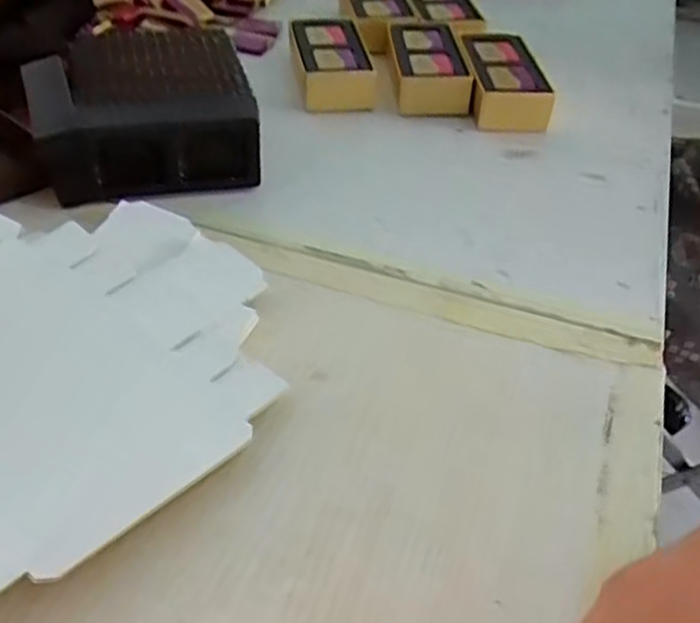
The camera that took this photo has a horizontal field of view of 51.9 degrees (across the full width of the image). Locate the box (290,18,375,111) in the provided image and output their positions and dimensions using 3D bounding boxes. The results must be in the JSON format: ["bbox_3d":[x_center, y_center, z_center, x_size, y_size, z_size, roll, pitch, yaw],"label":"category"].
[{"bbox_3d":[-0.017,-0.207,0.594,0.059,0.031,0.124,-2,43,-7],"label":"box"}]

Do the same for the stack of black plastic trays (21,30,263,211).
[{"bbox_3d":[-0.138,-0.140,0.483,0.133,0.048,0.144,-8,45,-14],"label":"stack of black plastic trays"}]

